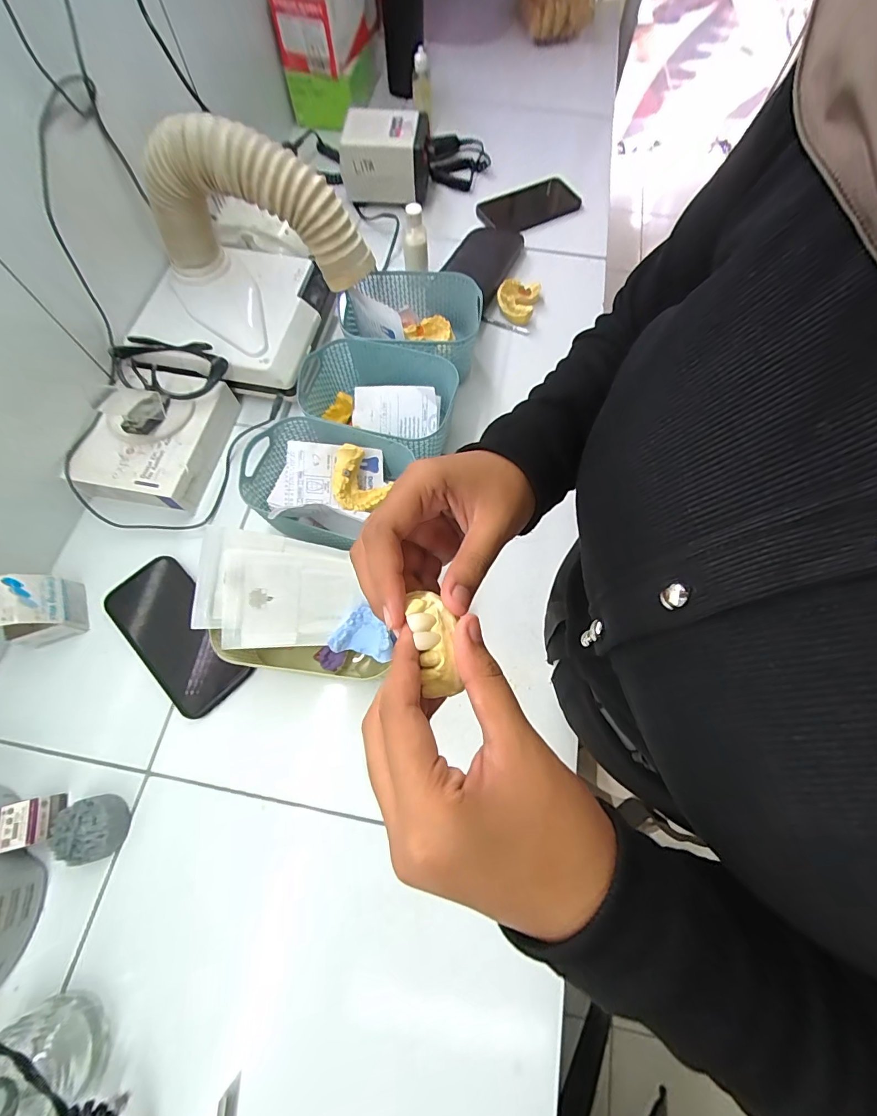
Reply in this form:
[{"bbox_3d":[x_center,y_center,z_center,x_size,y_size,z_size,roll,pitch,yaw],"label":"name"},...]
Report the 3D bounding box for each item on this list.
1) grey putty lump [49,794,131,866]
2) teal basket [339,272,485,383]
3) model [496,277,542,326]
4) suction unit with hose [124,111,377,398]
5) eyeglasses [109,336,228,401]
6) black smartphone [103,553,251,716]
[{"bbox_3d":[-0.306,0.238,0.373,0.047,0.026,0.049,-11,69,-4],"label":"grey putty lump"},{"bbox_3d":[-0.034,-0.288,0.536,0.165,0.087,0.122,5,69,3],"label":"teal basket"},{"bbox_3d":[0.112,-0.367,0.600,0.054,0.024,0.075,17,70,7],"label":"model"},{"bbox_3d":[-0.218,-0.325,0.475,0.244,0.200,0.198,24,71,10],"label":"suction unit with hose"},{"bbox_3d":[-0.314,-0.219,0.491,0.123,0.034,0.070,21,70,8],"label":"eyeglasses"},{"bbox_3d":[-0.271,0.080,0.438,0.082,0.014,0.170,-41,74,-14],"label":"black smartphone"}]

